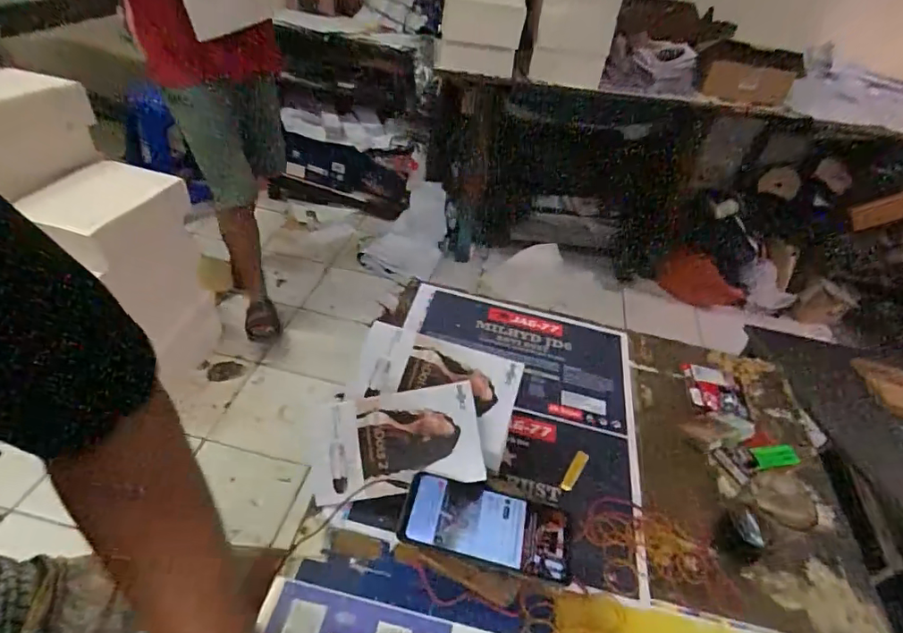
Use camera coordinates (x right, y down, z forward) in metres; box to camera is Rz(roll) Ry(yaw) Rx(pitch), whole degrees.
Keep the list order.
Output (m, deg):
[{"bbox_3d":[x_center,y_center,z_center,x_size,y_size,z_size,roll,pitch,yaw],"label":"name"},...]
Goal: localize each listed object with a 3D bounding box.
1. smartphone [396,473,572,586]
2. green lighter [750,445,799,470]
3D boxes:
[{"bbox_3d":[0.033,0.199,0.487,0.159,0.013,0.074,12,40,4],"label":"smartphone"},{"bbox_3d":[0.404,0.175,0.639,0.073,0.006,0.027,1,54,-19],"label":"green lighter"}]

